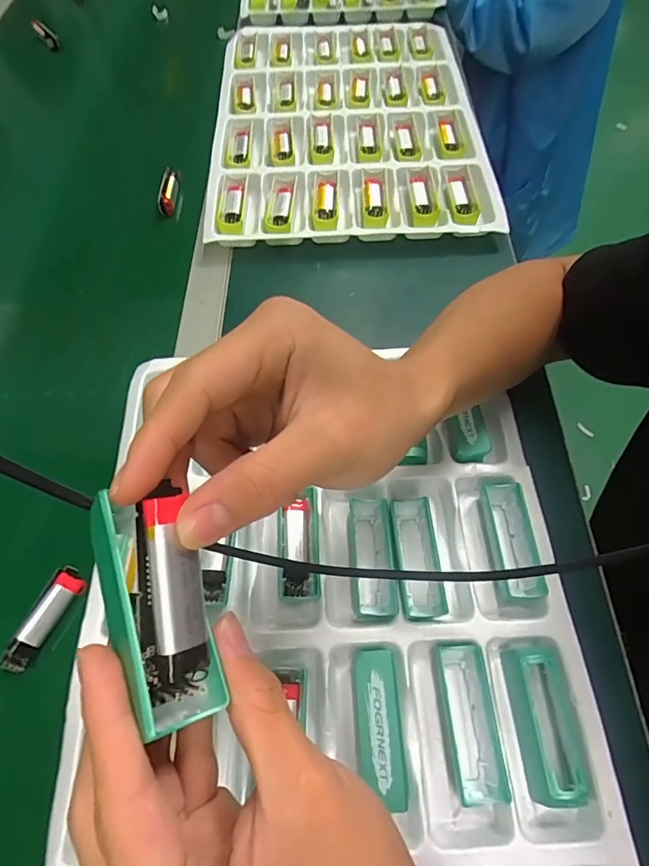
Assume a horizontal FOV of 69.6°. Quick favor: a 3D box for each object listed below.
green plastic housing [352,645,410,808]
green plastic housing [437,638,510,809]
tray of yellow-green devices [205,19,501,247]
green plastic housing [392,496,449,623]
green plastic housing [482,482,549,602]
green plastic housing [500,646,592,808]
[{"bbox_3d":[0.033,0.173,0.279,0.028,0.024,0.077,-2,60,0],"label":"green plastic housing"},{"bbox_3d":[0.087,0.171,0.280,0.027,0.019,0.080,-4,61,-1],"label":"green plastic housing"},{"bbox_3d":[0.025,-0.405,0.587,0.319,0.039,0.435,-2,60,0],"label":"tray of yellow-green devices"},{"bbox_3d":[0.067,0.088,0.332,0.030,0.031,0.082,-1,60,0],"label":"green plastic housing"},{"bbox_3d":[0.135,0.075,0.334,0.027,0.023,0.082,-1,60,0],"label":"green plastic housing"},{"bbox_3d":[0.131,0.171,0.278,0.030,0.022,0.078,-4,61,-1],"label":"green plastic housing"}]

